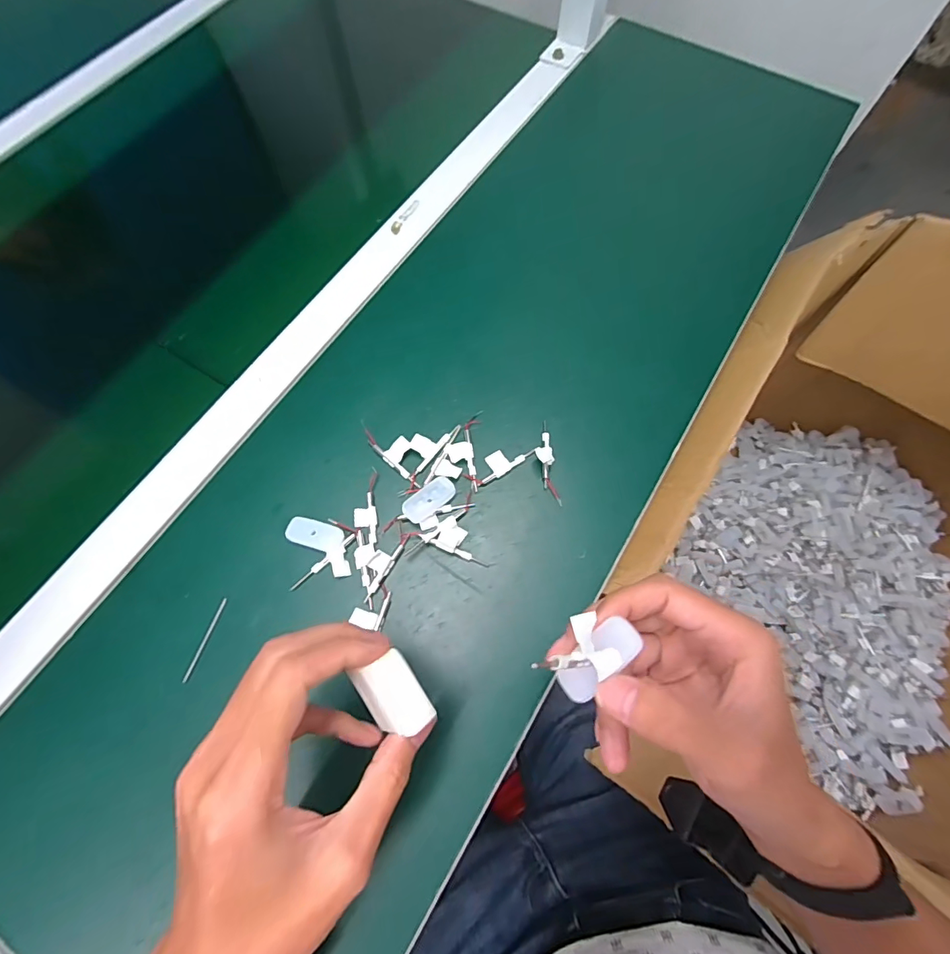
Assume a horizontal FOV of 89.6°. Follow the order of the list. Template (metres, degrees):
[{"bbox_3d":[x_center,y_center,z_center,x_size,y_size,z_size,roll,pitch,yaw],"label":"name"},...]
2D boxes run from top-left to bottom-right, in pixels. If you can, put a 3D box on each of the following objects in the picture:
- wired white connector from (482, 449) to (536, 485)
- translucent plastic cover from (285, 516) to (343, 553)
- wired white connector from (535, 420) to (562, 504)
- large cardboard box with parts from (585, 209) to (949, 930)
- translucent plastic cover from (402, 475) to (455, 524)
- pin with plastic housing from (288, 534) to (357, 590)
[{"bbox_3d":[0.022,-0.013,0.380,0.047,0.005,0.019,-33,73,-12],"label":"wired white connector"},{"bbox_3d":[-0.118,0.042,0.352,0.041,0.006,0.020,16,70,6],"label":"translucent plastic cover"},{"bbox_3d":[0.056,-0.013,0.377,0.015,0.013,0.070,-6,69,-2],"label":"wired white connector"},{"bbox_3d":[0.421,0.074,0.537,0.457,0.419,0.509,32,72,11],"label":"large cardboard box with parts"},{"bbox_3d":[-0.035,0.017,0.363,0.044,0.009,0.020,-38,74,-13],"label":"translucent plastic cover"},{"bbox_3d":[-0.104,0.067,0.346,0.056,0.004,0.021,-42,75,-14],"label":"pin with plastic housing"}]

